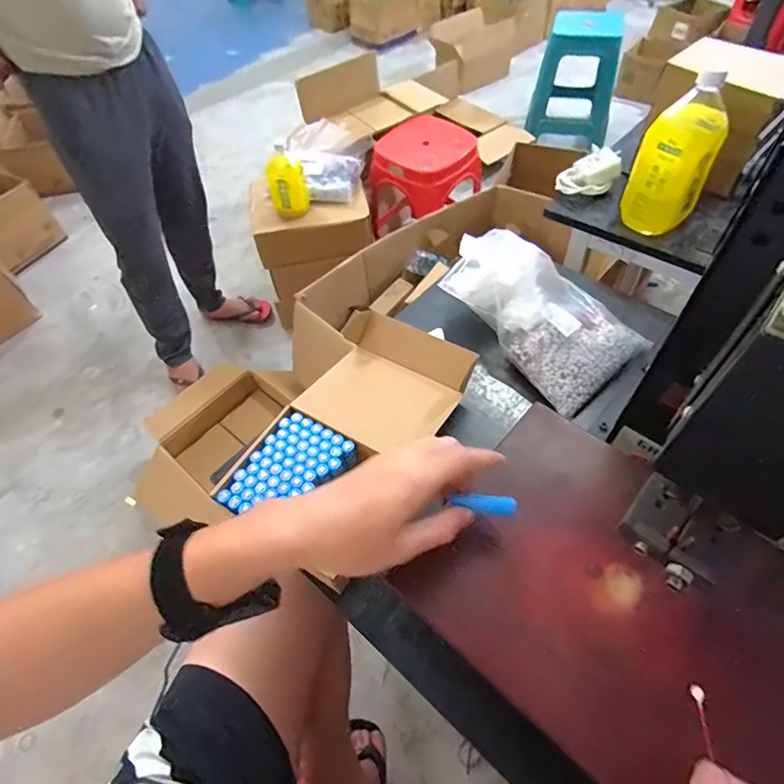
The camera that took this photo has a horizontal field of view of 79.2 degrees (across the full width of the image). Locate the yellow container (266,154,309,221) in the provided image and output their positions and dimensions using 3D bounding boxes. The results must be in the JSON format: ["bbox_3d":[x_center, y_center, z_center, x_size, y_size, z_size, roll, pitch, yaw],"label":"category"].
[{"bbox_3d":[-0.302,-0.599,1.366,0.107,0.165,0.081,-13,56,-5],"label":"yellow container"}]

